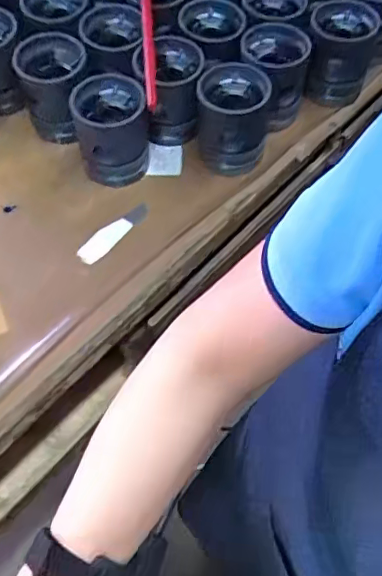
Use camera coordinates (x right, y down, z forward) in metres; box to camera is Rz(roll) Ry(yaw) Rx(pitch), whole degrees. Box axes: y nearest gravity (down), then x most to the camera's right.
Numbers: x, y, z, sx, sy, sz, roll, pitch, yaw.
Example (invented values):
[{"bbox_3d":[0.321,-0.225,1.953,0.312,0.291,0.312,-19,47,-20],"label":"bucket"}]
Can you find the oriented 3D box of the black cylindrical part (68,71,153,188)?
[{"bbox_3d":[-0.102,-0.208,0.737,0.097,0.108,0.094,1,62,-1],"label":"black cylindrical part"}]

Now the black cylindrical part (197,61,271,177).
[{"bbox_3d":[0.054,-0.220,0.727,0.088,0.106,0.088,7,62,2],"label":"black cylindrical part"}]

